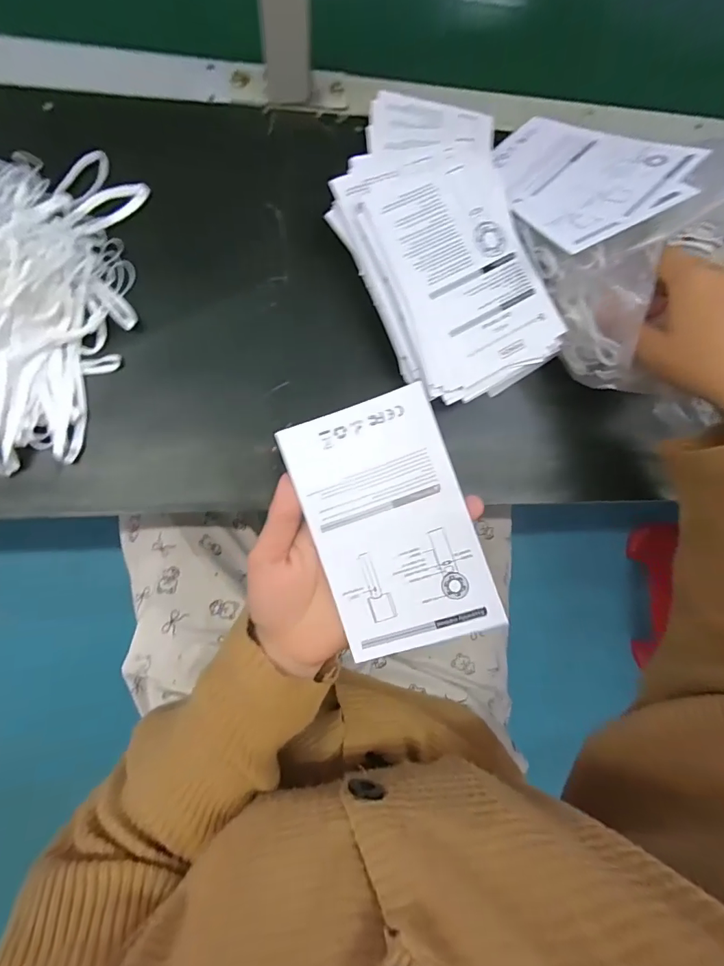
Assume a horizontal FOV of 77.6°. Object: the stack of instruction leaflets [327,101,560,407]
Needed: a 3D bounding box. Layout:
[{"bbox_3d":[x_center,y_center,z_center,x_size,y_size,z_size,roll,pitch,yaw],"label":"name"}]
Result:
[{"bbox_3d":[0.057,-0.171,0.318,0.129,0.028,0.220,-17,87,-9],"label":"stack of instruction leaflets"}]

